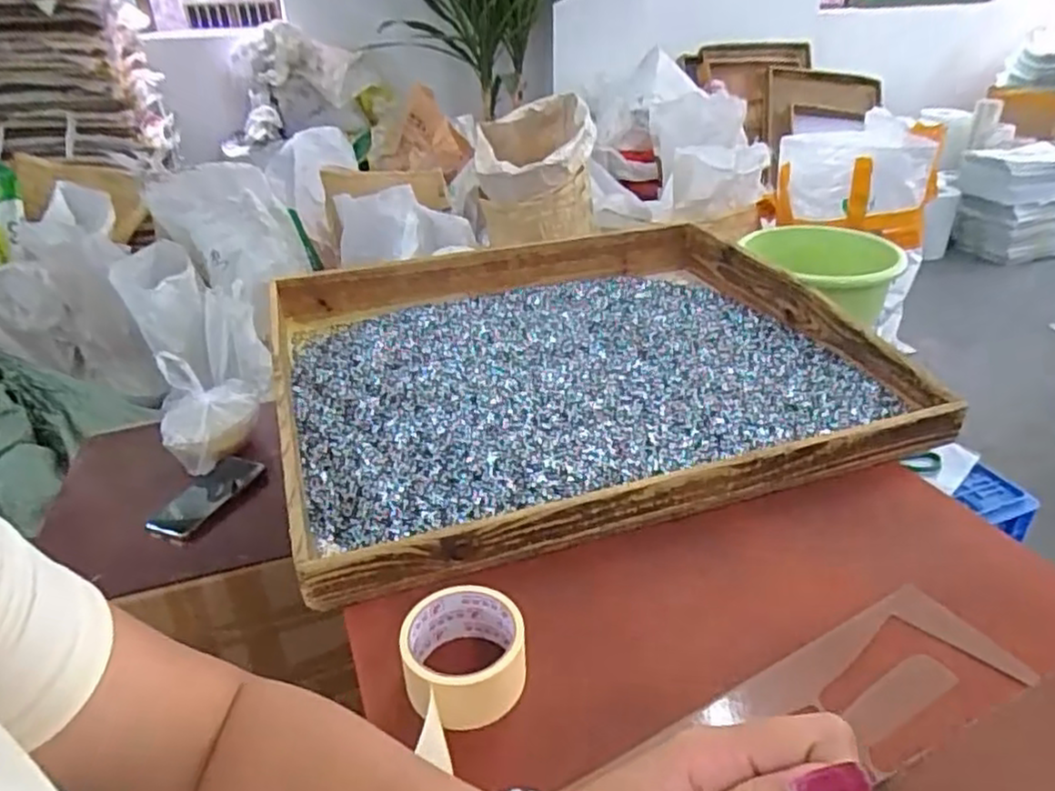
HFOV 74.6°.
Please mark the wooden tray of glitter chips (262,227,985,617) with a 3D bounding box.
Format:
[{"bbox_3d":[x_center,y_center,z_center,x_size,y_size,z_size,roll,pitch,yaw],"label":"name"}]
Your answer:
[{"bbox_3d":[0.052,-0.054,0.916,0.712,0.070,0.607,-10,32,-15],"label":"wooden tray of glitter chips"}]

